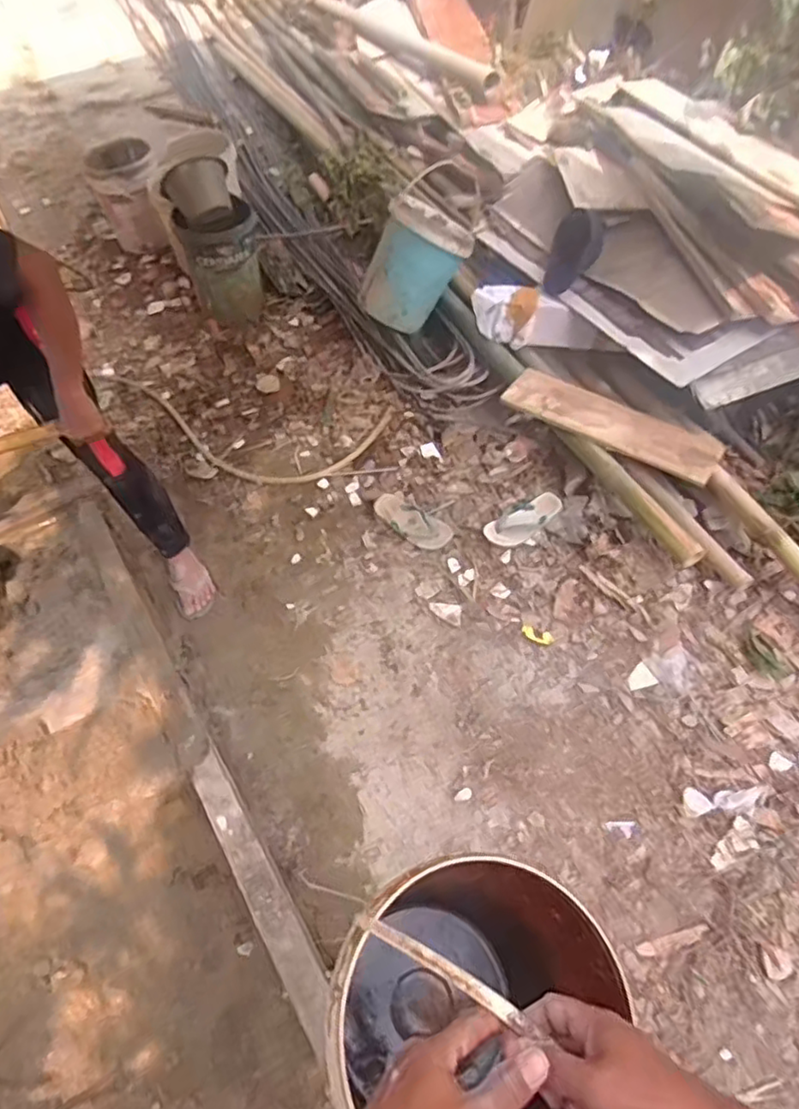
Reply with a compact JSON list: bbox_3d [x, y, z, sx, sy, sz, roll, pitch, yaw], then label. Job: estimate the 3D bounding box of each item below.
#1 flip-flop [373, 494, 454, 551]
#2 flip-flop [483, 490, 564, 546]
[{"bbox_3d":[0.033,-0.100,1.905,0.268,0.054,0.099,32,61,24],"label":"flip-flop"},{"bbox_3d":[0.369,-0.104,1.872,0.260,0.038,0.103,-30,57,-18],"label":"flip-flop"}]

